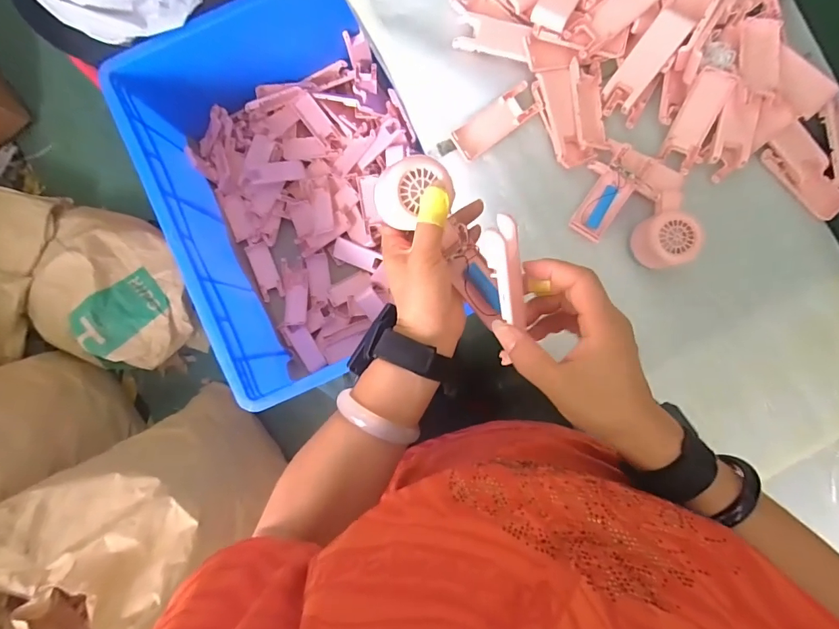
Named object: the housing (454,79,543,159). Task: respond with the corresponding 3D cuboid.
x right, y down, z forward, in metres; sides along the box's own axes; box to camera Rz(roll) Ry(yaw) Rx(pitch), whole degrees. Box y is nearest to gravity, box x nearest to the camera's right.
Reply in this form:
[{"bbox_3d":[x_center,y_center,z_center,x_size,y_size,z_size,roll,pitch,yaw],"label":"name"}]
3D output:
[{"bbox_3d":[0.087,-0.222,0.510,0.101,0.019,0.038,-35,89,1],"label":"housing"}]

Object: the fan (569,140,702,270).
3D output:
[{"bbox_3d":[0.248,-0.123,0.484,0.130,0.042,0.111,27,90,2],"label":"fan"}]

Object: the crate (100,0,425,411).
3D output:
[{"bbox_3d":[-0.200,-0.174,0.701,0.333,0.233,0.545,-21,89,1],"label":"crate"}]

